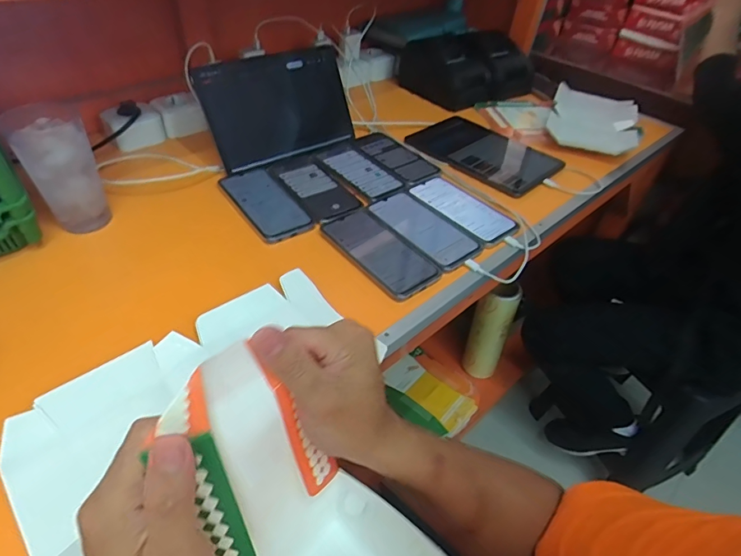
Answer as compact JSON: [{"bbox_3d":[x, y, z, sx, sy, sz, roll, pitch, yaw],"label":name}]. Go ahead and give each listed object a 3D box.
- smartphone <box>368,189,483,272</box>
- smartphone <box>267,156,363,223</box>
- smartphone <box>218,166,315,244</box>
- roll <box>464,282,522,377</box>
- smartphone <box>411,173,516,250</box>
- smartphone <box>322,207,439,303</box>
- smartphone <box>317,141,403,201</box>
[{"bbox_3d":[0.076,-0.076,0.635,0.085,0.007,0.172,-24,51,-28],"label":"smartphone"},{"bbox_3d":[-0.090,-0.144,0.691,0.087,0.009,0.170,-24,51,-28],"label":"smartphone"},{"bbox_3d":[-0.154,-0.116,0.650,0.078,0.008,0.175,-23,50,-27],"label":"smartphone"},{"bbox_3d":[0.312,0.140,1.169,0.095,0.286,0.066,24,46,19],"label":"roll"},{"bbox_3d":[0.139,-0.107,0.674,0.085,0.015,0.168,-24,51,-28],"label":"smartphone"},{"bbox_3d":[0.011,-0.039,0.593,0.087,0.004,0.171,-25,51,-29],"label":"smartphone"},{"bbox_3d":[-0.018,-0.180,0.732,0.079,0.011,0.153,-26,52,-29],"label":"smartphone"}]

